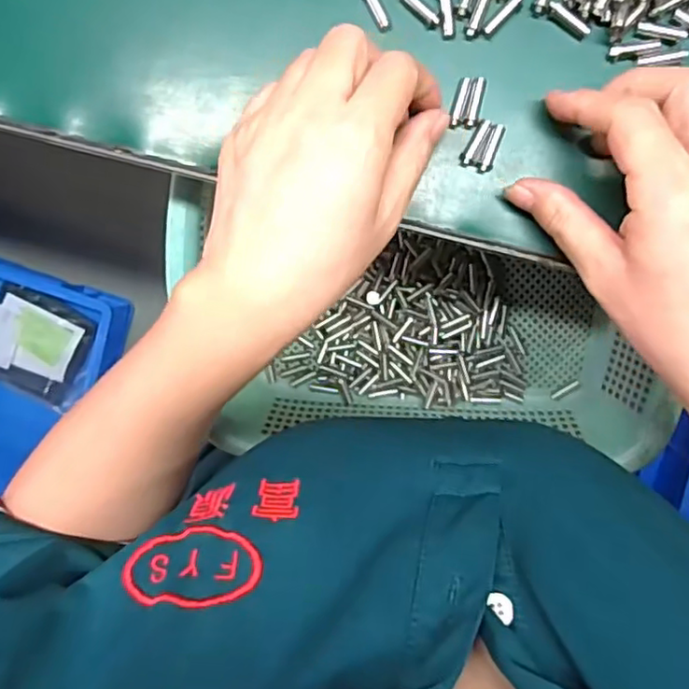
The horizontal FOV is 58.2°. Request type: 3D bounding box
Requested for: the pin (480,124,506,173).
[{"bbox_3d":[0.068,-0.089,0.282,0.006,0.004,0.021,19,99,-1],"label":"pin"}]

